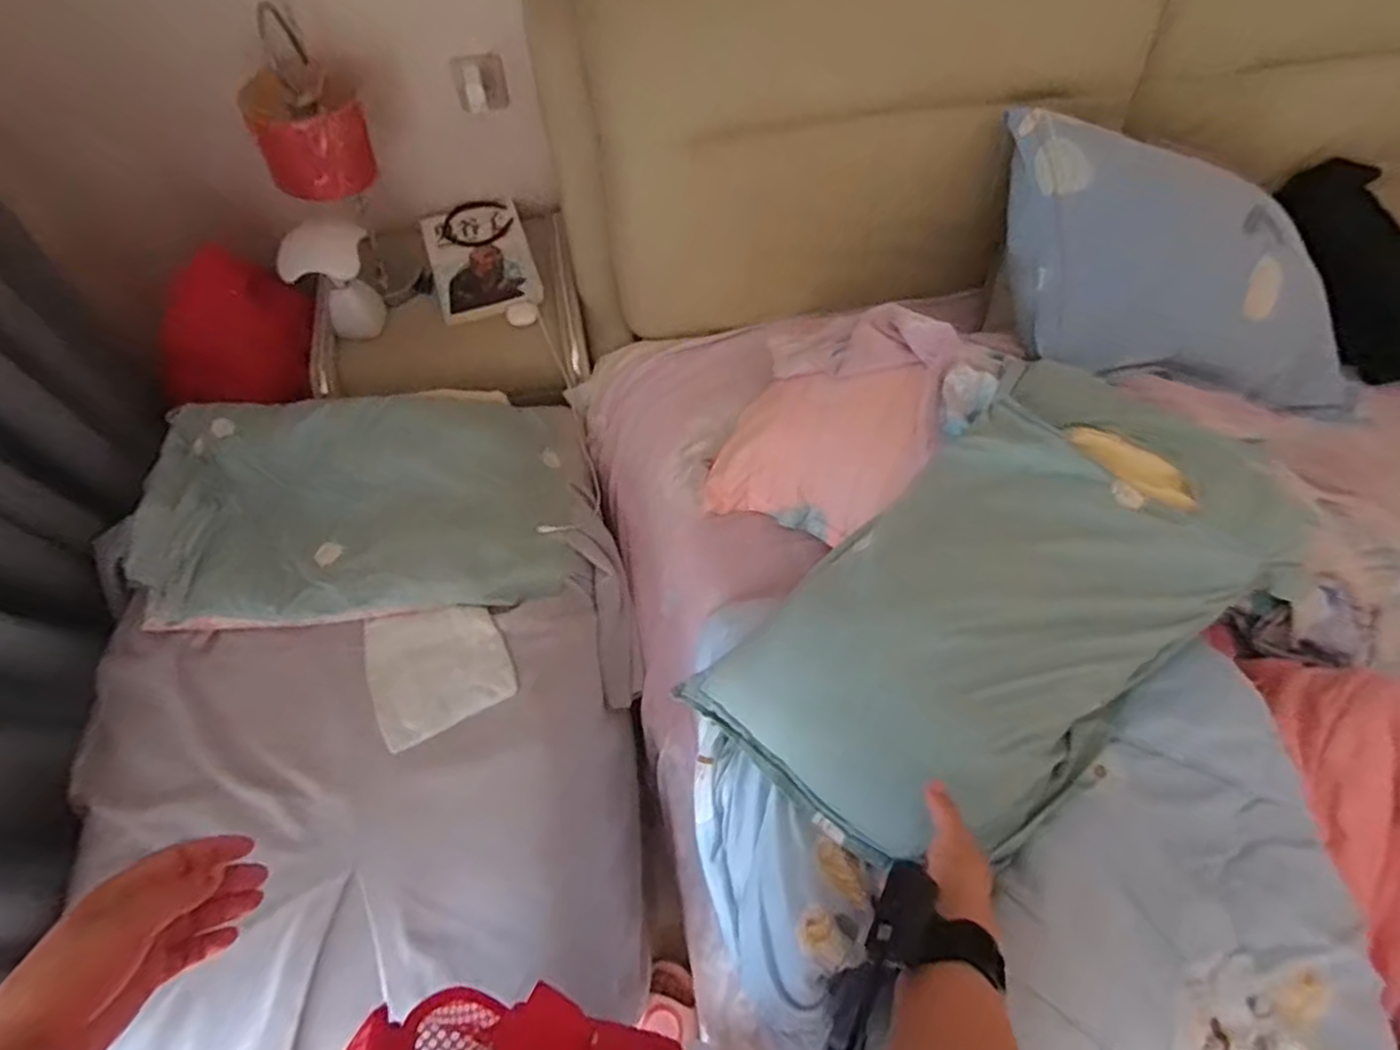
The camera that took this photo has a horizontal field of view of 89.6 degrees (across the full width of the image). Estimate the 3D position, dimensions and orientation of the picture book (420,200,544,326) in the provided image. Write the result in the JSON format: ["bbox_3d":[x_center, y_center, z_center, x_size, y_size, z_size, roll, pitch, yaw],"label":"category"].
[{"bbox_3d":[-0.427,-0.530,1.373,0.186,0.026,0.288,-15,70,-11],"label":"picture book"}]

